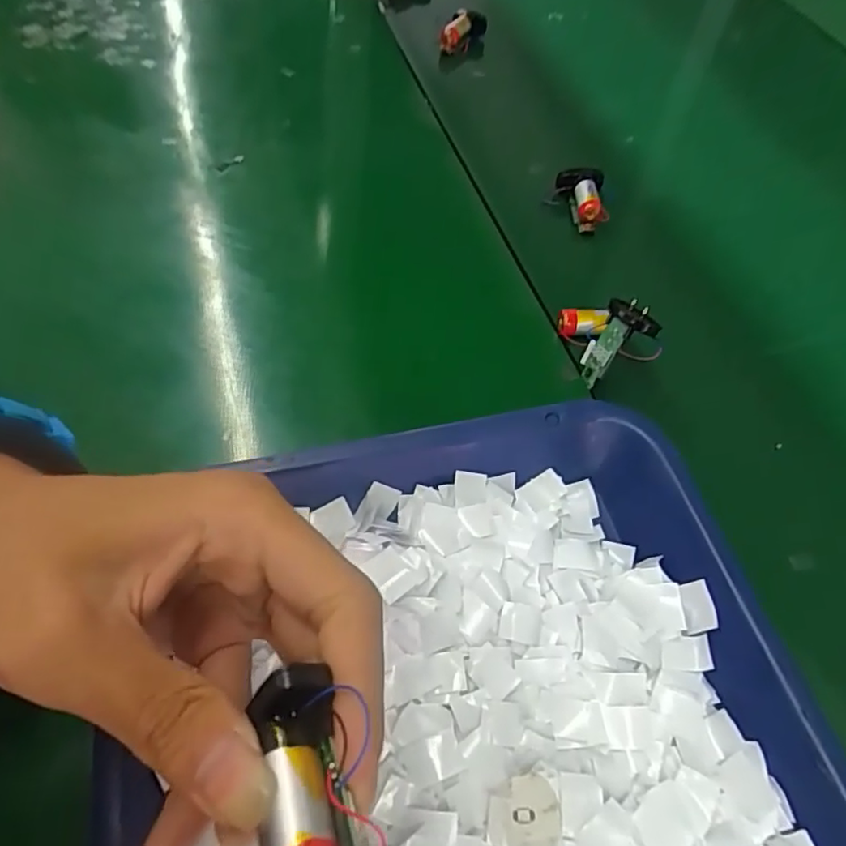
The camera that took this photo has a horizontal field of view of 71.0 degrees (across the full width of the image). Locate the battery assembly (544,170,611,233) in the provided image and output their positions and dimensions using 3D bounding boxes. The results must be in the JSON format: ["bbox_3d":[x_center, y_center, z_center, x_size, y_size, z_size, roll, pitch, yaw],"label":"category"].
[{"bbox_3d":[0.109,-0.158,0.416,0.038,0.023,0.042,4,58,4],"label":"battery assembly"}]

